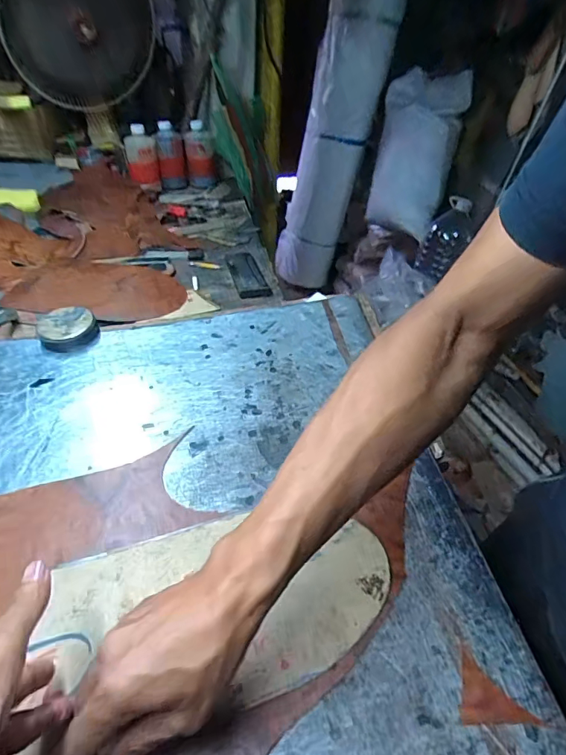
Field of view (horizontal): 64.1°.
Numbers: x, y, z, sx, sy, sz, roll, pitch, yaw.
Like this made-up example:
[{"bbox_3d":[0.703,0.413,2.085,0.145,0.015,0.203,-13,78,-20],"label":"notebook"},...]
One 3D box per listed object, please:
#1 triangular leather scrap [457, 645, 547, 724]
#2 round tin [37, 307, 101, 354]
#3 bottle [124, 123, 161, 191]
[{"bbox_3d":[0.153,0.225,0.332,0.051,0.004,0.048,-4,43,6],"label":"triangular leather scrap"},{"bbox_3d":[-0.305,-0.070,0.643,0.079,0.033,0.076,-19,46,-24],"label":"round tin"},{"bbox_3d":[-0.352,-0.551,1.127,0.075,0.132,0.079,-11,43,-17],"label":"bottle"}]

